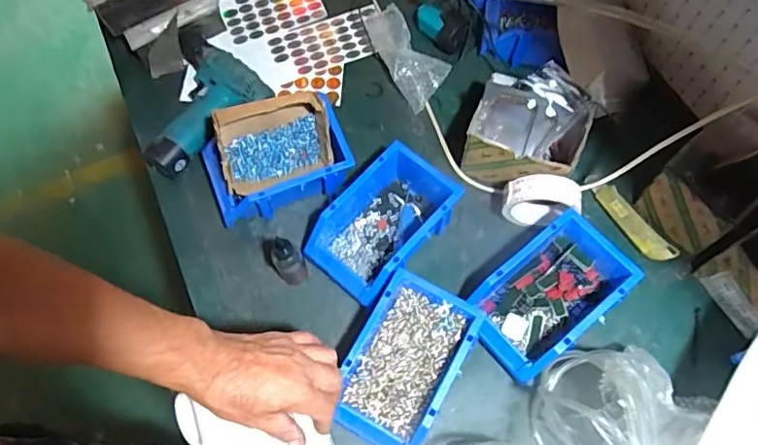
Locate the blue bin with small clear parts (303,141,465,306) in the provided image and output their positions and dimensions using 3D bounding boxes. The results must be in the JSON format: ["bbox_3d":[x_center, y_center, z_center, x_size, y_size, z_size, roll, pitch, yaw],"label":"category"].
[{"bbox_3d":[0.008,0.000,0.702,0.122,0.082,0.195,38,72,16],"label":"blue bin with small clear parts"}]

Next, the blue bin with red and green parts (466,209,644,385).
[{"bbox_3d":[0.202,0.087,0.649,0.184,0.069,0.113,-36,70,-14],"label":"blue bin with red and green parts"}]

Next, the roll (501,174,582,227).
[{"bbox_3d":[0.205,-0.025,0.697,0.093,0.087,0.036,6,66,4],"label":"roll"}]

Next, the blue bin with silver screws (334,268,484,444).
[{"bbox_3d":[0.029,0.162,0.625,0.116,0.068,0.182,28,70,13],"label":"blue bin with silver screws"}]

